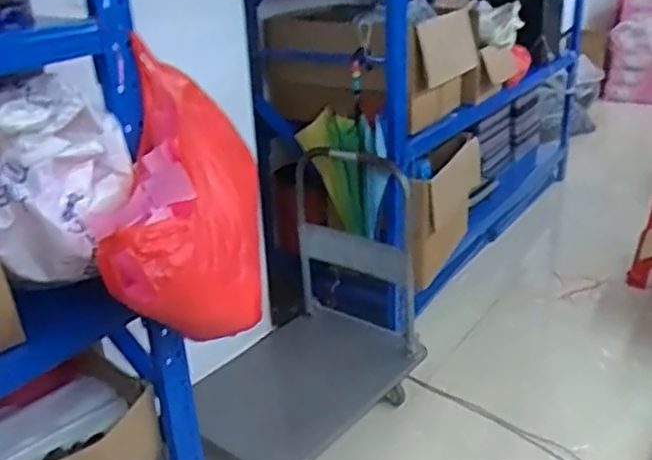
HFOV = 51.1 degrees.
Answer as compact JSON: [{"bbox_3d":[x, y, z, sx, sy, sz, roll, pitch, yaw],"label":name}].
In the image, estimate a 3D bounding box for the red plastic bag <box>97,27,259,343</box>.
[{"bbox_3d":[-0.266,-0.022,1.277,0.234,0.487,0.407,0,25,5],"label":"red plastic bag"}]

